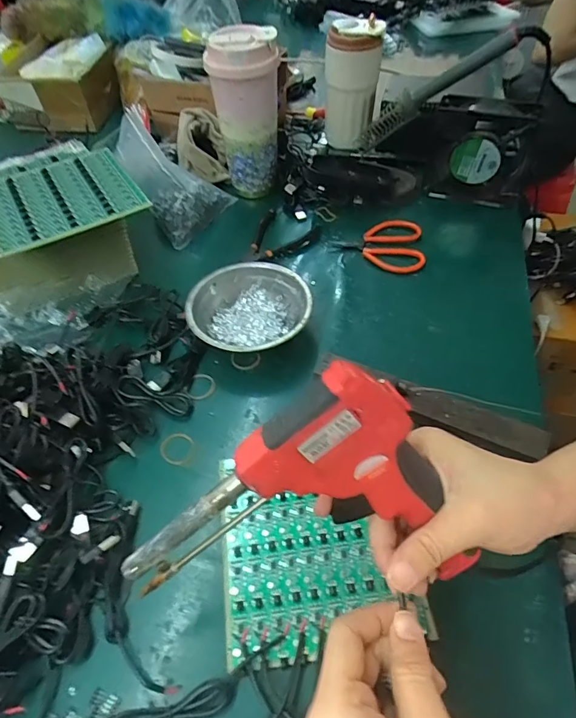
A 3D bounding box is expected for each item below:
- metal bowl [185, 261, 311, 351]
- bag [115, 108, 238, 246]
[{"bbox_3d":[-0.040,-0.048,0.464,0.121,0.037,0.118,-1,52,1],"label":"metal bowl"},{"bbox_3d":[-0.134,-0.236,0.571,0.118,0.108,0.112,-29,57,-20],"label":"bag"}]

